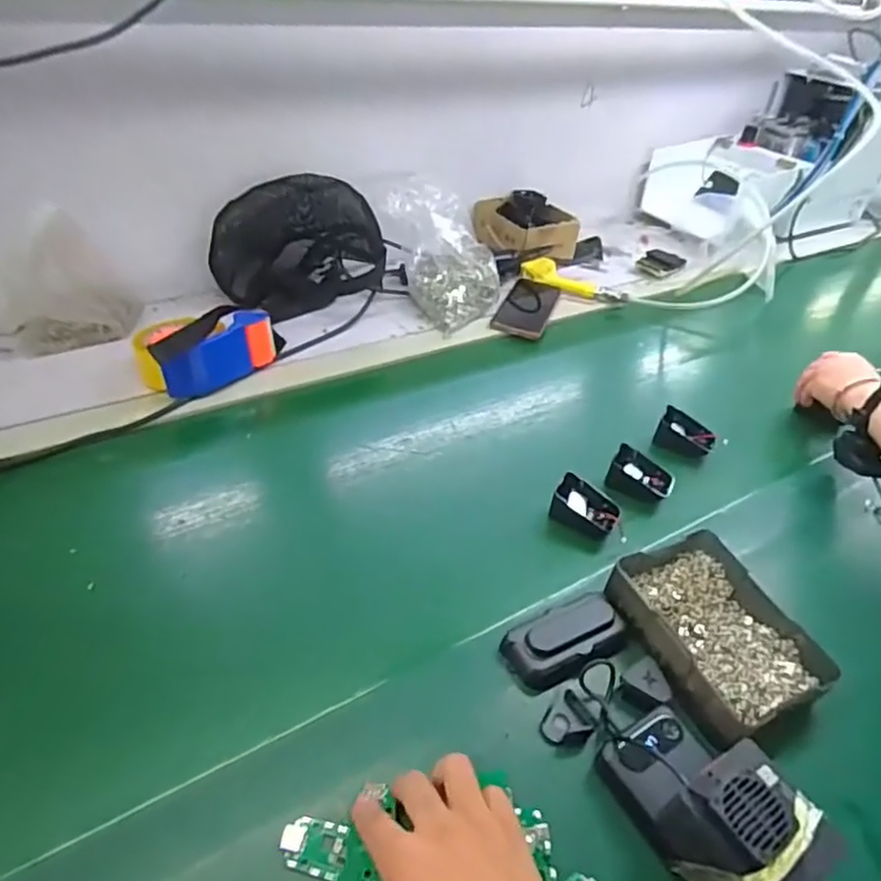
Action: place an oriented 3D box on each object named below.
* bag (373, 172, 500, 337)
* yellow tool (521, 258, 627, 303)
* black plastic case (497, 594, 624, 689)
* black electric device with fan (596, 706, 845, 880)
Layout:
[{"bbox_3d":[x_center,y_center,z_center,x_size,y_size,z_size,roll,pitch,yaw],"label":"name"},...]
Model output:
[{"bbox_3d":[0.011,-0.280,0.948,0.159,0.161,0.167,34,46,30],"label":"bag"},{"bbox_3d":[0.218,-0.261,1.049,0.172,0.043,0.035,20,41,17],"label":"yellow tool"},{"bbox_3d":[0.104,0.162,0.523,0.102,0.022,0.049,-18,45,-27],"label":"black plastic case"},{"bbox_3d":[0.181,0.240,0.404,0.077,0.076,0.156,-14,43,-23],"label":"black electric device with fan"}]

